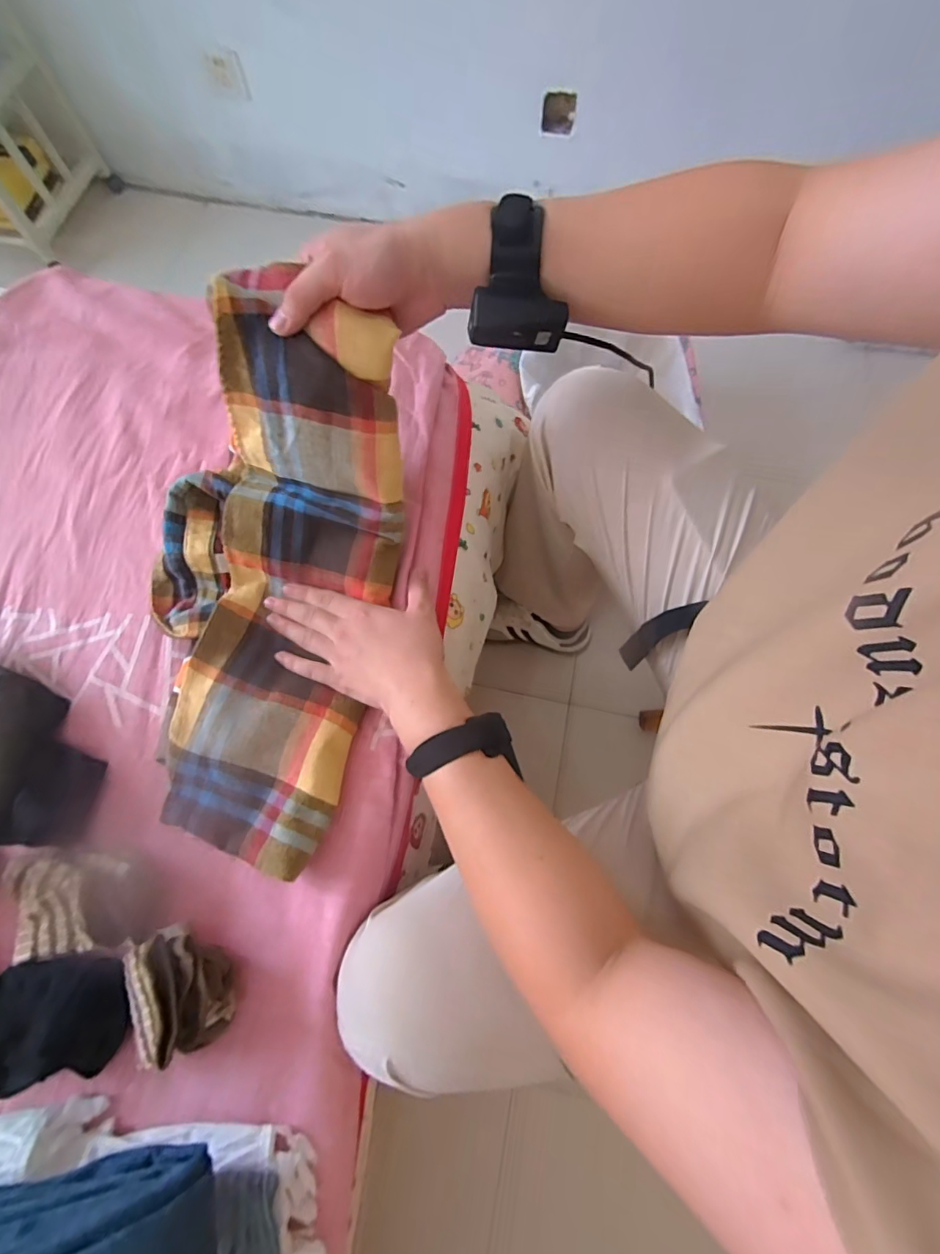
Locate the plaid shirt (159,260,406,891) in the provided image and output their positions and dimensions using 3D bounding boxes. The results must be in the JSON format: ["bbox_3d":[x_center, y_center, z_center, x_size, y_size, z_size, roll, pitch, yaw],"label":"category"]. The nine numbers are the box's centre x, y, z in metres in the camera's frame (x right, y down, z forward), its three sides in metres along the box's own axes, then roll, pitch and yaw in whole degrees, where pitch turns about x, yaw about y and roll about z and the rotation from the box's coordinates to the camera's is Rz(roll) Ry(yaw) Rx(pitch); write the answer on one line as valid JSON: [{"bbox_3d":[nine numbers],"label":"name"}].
[{"bbox_3d":[-0.193,-0.039,0.444,0.217,0.118,0.440,11,94,5],"label":"plaid shirt"}]

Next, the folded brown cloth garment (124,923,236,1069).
[{"bbox_3d":[-0.224,0.280,0.382,0.074,0.055,0.094,-24,73,-8],"label":"folded brown cloth garment"}]

